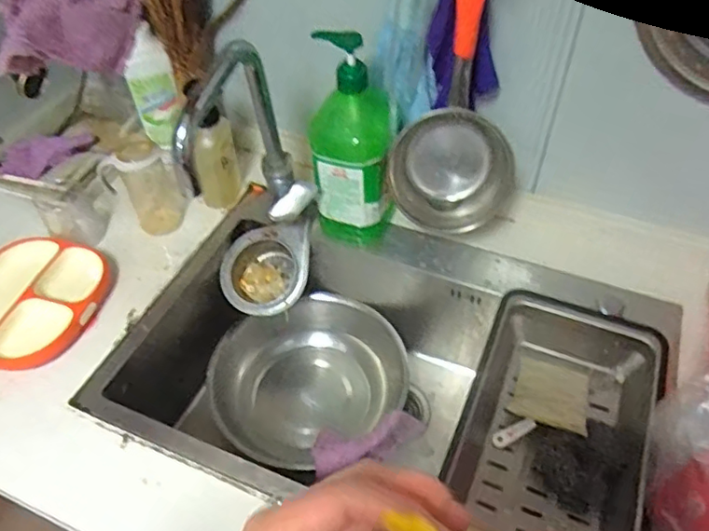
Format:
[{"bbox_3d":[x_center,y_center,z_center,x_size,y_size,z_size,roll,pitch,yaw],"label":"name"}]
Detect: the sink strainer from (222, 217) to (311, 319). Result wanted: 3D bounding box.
[{"bbox_3d":[-0.134,0.007,0.896,0.141,0.068,0.141,0,79,12],"label":"sink strainer"}]

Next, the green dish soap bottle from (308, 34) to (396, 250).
[{"bbox_3d":[-0.003,-0.152,0.775,0.108,0.294,0.085,7,49,8],"label":"green dish soap bottle"}]

